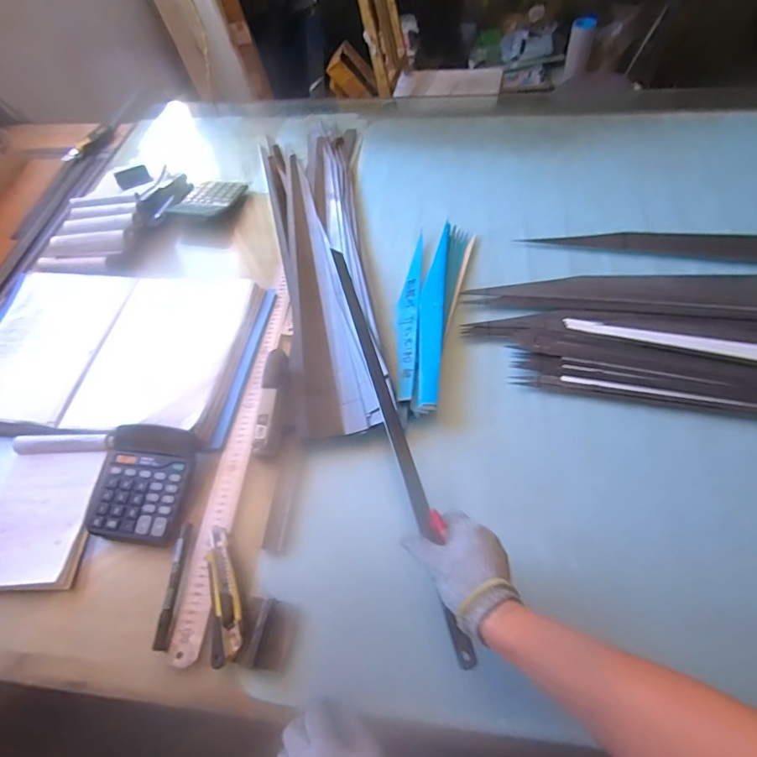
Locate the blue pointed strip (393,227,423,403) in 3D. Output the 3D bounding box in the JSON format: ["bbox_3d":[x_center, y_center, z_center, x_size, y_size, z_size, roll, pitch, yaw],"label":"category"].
[{"bbox_3d":[0.048,-0.111,0.763,0.036,0.019,0.342,2,55,7],"label":"blue pointed strip"}]

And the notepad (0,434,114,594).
[{"bbox_3d":[-0.437,0.167,0.614,0.145,0.029,0.195,-2,54,3],"label":"notepad"}]

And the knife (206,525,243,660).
[{"bbox_3d":[-0.177,0.239,0.552,0.028,0.022,0.145,-21,56,-10],"label":"knife"}]

